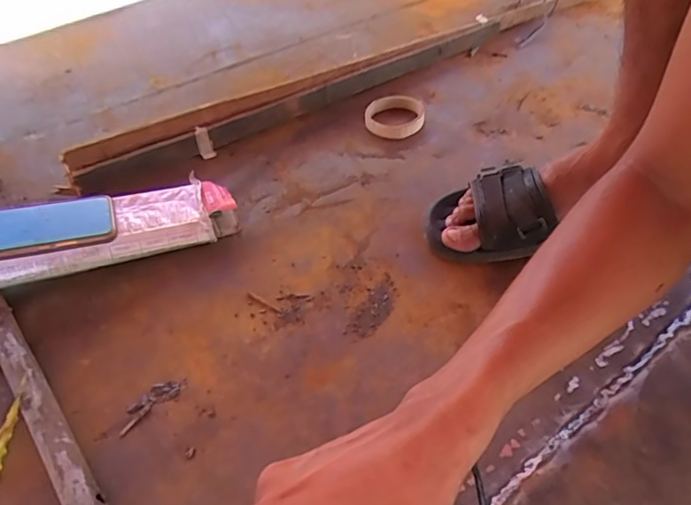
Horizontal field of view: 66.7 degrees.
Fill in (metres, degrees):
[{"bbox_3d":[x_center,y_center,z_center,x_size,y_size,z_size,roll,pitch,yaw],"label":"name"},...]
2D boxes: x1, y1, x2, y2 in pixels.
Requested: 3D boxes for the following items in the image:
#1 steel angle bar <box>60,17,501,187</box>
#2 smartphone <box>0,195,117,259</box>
[{"bbox_3d":[-0.030,-0.267,0.821,0.788,0.042,0.056,-30,52,-26],"label":"steel angle bar"},{"bbox_3d":[-0.333,-0.027,0.552,0.165,0.011,0.080,-14,44,-27],"label":"smartphone"}]

